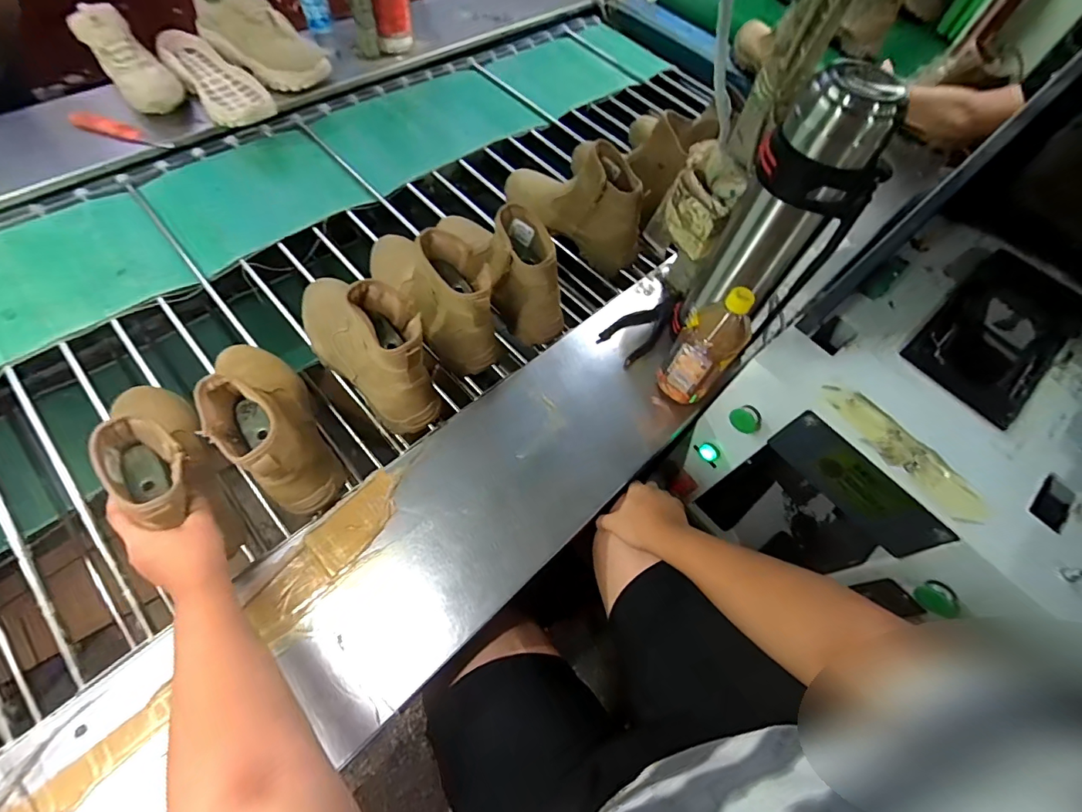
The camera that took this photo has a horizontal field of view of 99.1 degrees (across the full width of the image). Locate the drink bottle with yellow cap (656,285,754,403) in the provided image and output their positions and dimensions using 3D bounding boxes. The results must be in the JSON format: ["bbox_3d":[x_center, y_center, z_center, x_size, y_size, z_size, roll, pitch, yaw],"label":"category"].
[{"bbox_3d":[0.234,-0.080,0.648,0.079,0.197,0.088,38,65,15],"label":"drink bottle with yellow cap"}]

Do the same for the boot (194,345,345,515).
[{"bbox_3d":[-0.354,-0.007,0.583,0.085,0.153,0.258,-26,68,-18],"label":"boot"}]

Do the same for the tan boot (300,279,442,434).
[{"bbox_3d":[-0.258,-0.110,0.656,0.288,0.162,0.102,41,61,17],"label":"tan boot"}]

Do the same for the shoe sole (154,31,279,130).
[{"bbox_3d":[-0.682,-0.692,0.962,0.128,0.056,0.320,-37,72,-22],"label":"shoe sole"}]

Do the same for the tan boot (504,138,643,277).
[{"bbox_3d":[0.065,-0.390,0.852,0.102,0.171,0.291,-36,69,-26],"label":"tan boot"}]

